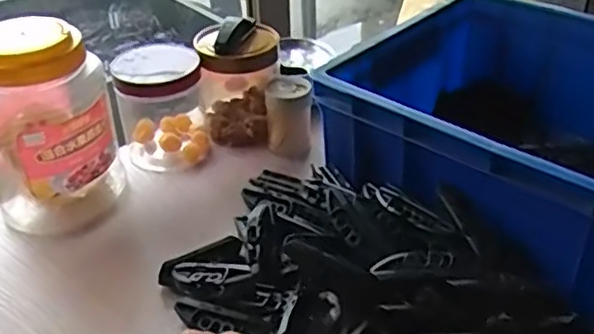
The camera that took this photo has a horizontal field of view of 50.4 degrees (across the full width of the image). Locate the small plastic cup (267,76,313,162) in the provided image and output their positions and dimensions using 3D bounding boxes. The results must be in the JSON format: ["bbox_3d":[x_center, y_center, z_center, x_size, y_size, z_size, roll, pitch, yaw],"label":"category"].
[{"bbox_3d":[-0.007,-0.052,0.645,0.045,0.077,0.038,-2,36,1],"label":"small plastic cup"}]

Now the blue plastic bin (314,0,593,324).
[{"bbox_3d":[0.219,-0.019,0.535,0.334,0.123,0.271,27,45,35],"label":"blue plastic bin"}]

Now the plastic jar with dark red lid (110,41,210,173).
[{"bbox_3d":[-0.135,-0.062,0.635,0.084,0.110,0.097,-10,36,-10],"label":"plastic jar with dark red lid"}]

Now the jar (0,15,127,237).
[{"bbox_3d":[-0.214,-0.033,0.544,0.111,0.182,0.093,-18,38,-20],"label":"jar"}]

